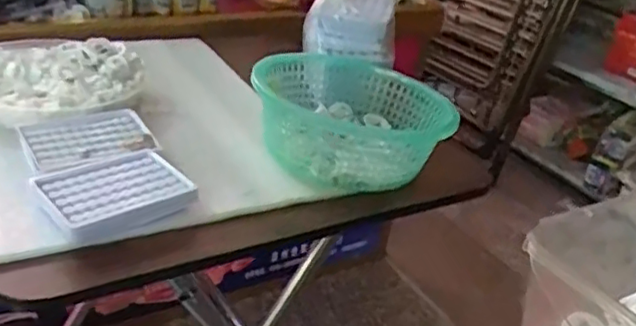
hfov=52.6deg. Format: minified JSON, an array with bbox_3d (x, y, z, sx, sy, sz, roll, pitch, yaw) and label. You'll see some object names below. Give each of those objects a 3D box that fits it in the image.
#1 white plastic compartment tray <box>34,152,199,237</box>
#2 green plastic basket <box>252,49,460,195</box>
[{"bbox_3d":[-0.200,0.027,0.630,0.129,0.025,0.101,-17,37,-38],"label":"white plastic compartment tray"},{"bbox_3d":[0.034,-0.059,0.781,0.218,0.082,0.234,2,29,-11],"label":"green plastic basket"}]

